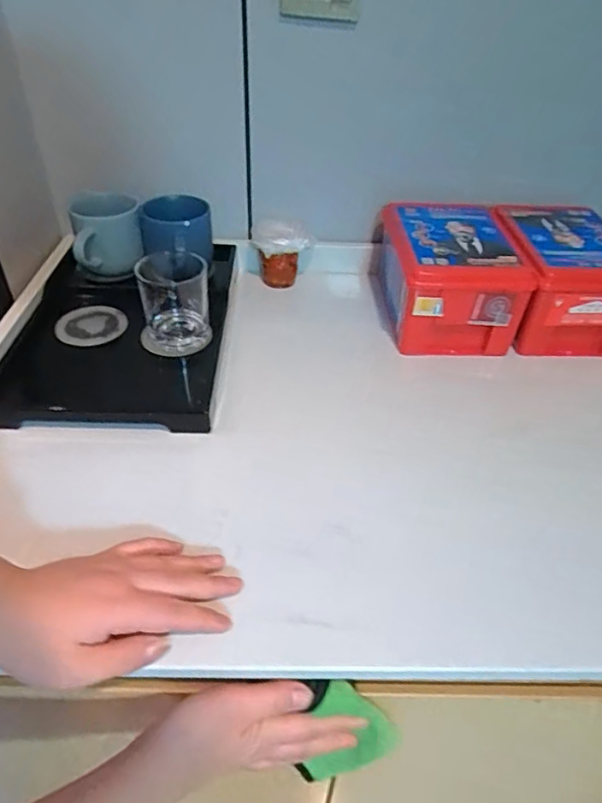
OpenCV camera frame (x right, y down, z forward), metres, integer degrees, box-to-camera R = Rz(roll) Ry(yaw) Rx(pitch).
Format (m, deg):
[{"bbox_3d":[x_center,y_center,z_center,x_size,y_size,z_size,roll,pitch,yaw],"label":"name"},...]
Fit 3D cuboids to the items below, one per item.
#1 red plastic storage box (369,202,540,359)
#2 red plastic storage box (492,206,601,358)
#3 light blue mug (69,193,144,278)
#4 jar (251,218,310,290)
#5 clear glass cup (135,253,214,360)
[{"bbox_3d":[0.183,-0.169,0.701,0.152,0.107,0.229,-1,41,-4],"label":"red plastic storage box"},{"bbox_3d":[0.346,-0.171,0.726,0.157,0.107,0.245,2,41,0],"label":"red plastic storage box"},{"bbox_3d":[-0.239,-0.218,0.685,0.086,0.075,0.114,-9,42,-13],"label":"light blue mug"},{"bbox_3d":[-0.028,-0.208,0.744,0.070,0.085,0.066,1,41,-1],"label":"jar"},{"bbox_3d":[-0.141,-0.110,0.597,0.080,0.092,0.086,-7,42,-10],"label":"clear glass cup"}]

